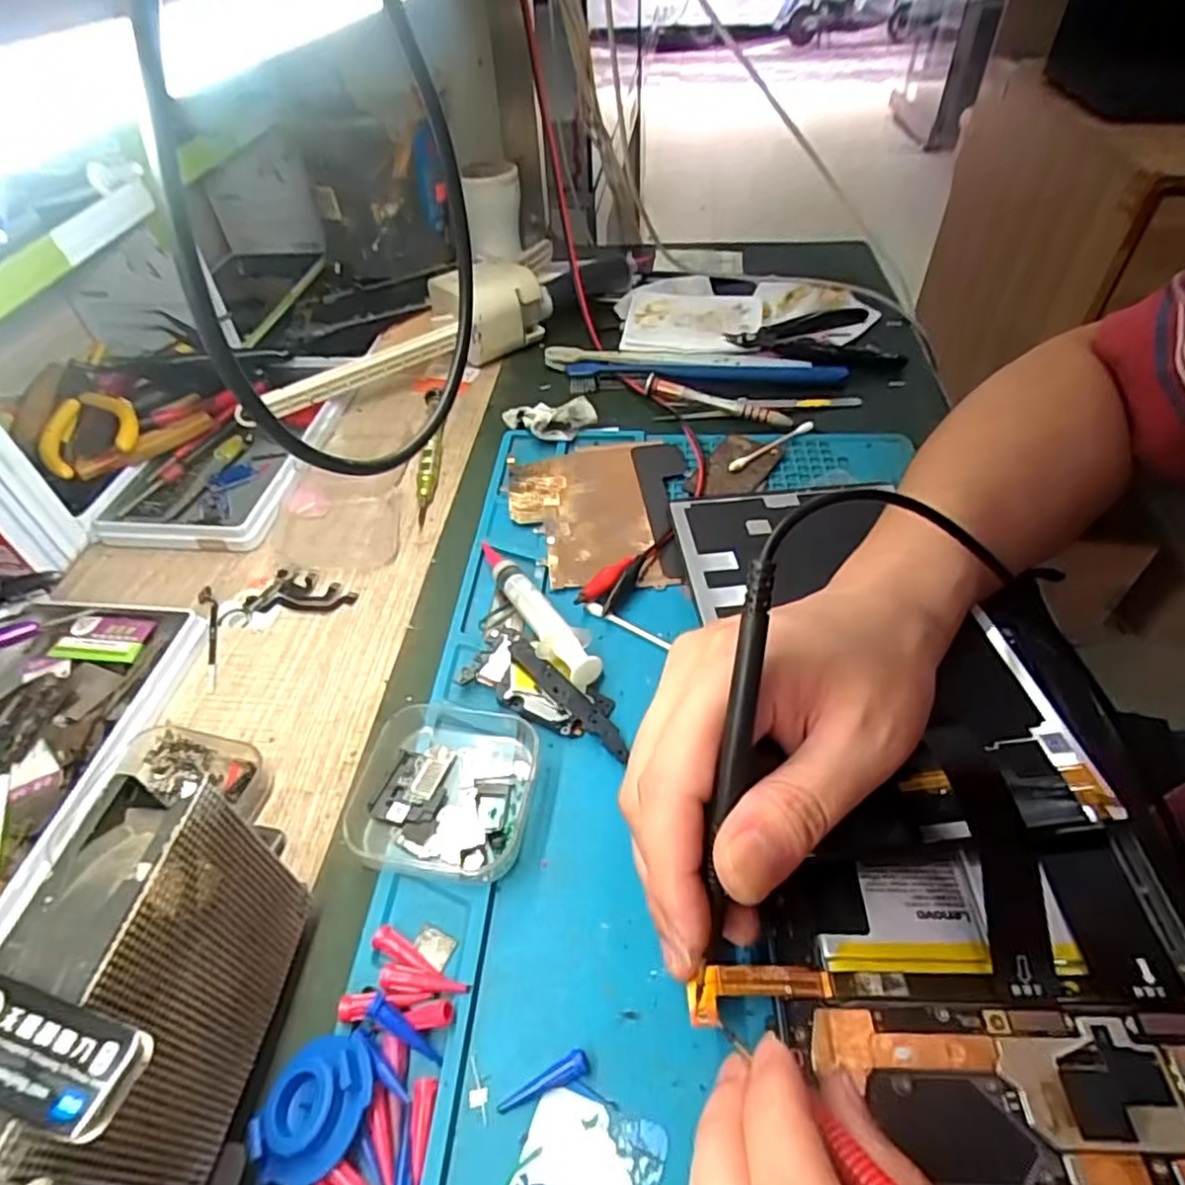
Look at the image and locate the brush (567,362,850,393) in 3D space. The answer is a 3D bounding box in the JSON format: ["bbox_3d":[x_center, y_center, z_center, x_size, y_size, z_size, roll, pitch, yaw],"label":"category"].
[{"bbox_3d":[0.077,-0.151,0.461,0.185,0.008,0.024,1,47,6],"label":"brush"}]

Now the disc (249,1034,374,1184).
[{"bbox_3d":[-0.078,0.144,0.190,0.030,0.011,0.035,16,50,19],"label":"disc"}]

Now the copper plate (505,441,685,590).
[{"bbox_3d":[0.001,-0.048,0.369,0.093,0.005,0.112,-1,47,4],"label":"copper plate"}]

